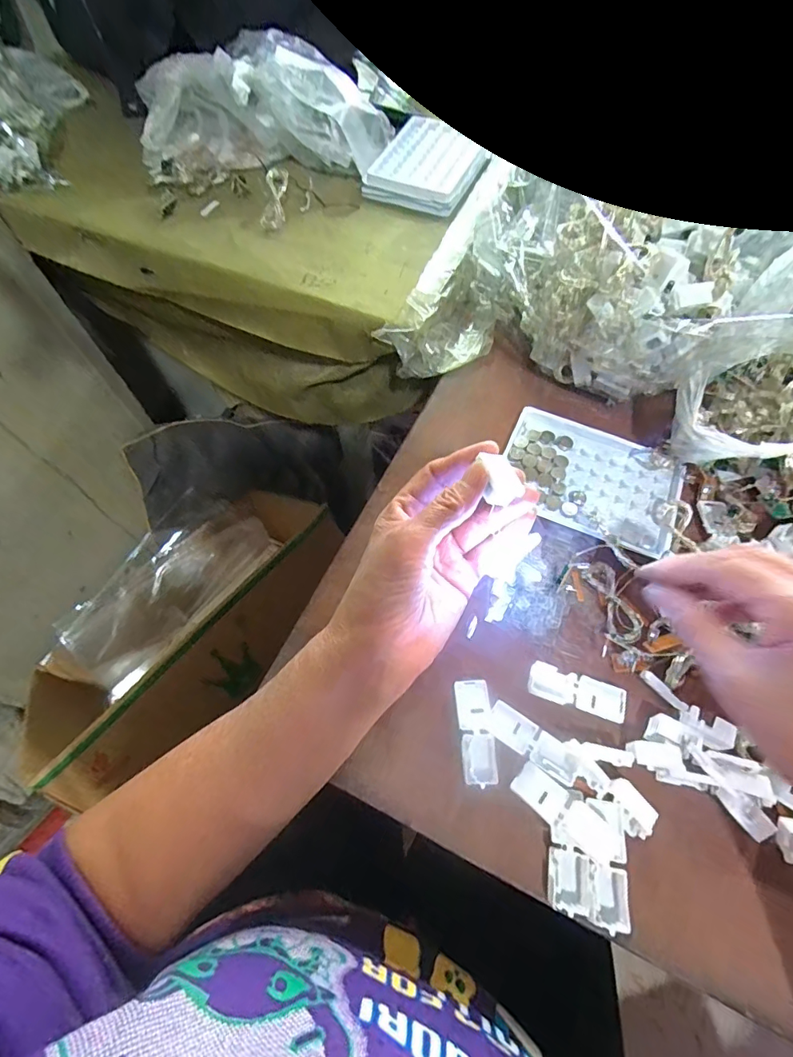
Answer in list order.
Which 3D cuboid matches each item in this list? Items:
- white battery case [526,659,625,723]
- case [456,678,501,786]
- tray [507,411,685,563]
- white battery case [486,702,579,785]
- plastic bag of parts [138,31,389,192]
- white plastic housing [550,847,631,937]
[{"bbox_3d":[0.109,0.099,0.287,0.056,0.008,0.021,17,65,9],"label":"white battery case"},{"bbox_3d":[0.047,0.118,0.275,0.020,0.005,0.055,-2,63,0],"label":"case"},{"bbox_3d":[0.147,-0.040,0.360,0.128,0.014,0.096,22,66,11],"label":"tray"},{"bbox_3d":[0.078,0.123,0.273,0.054,0.007,0.019,31,68,15],"label":"white battery case"},{"bbox_3d":[-0.139,-0.414,0.469,0.250,0.077,0.105,1,63,1],"label":"plastic bag of parts"},{"bbox_3d":[0.098,0.184,0.241,0.039,0.011,0.026,19,65,10],"label":"white plastic housing"}]

